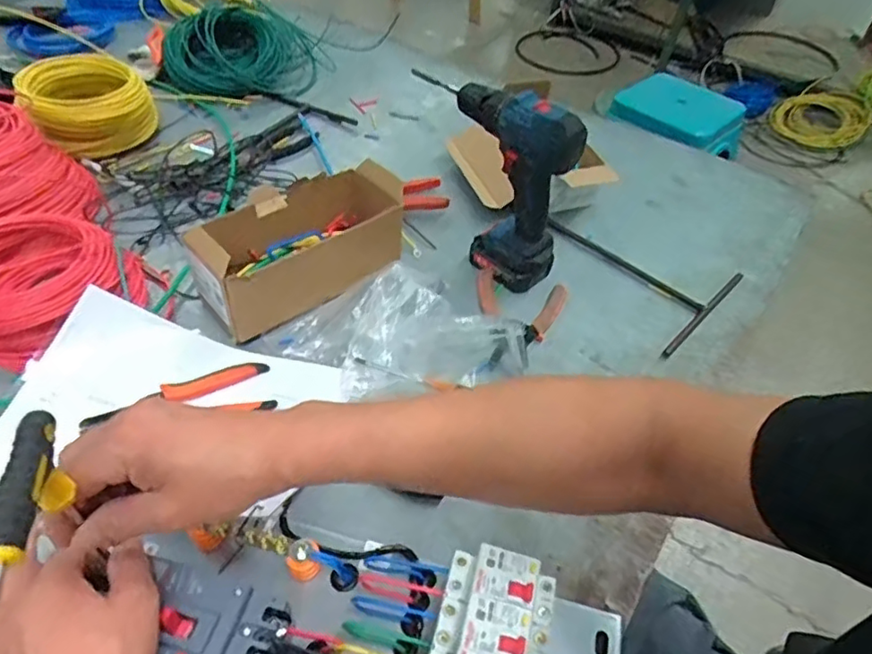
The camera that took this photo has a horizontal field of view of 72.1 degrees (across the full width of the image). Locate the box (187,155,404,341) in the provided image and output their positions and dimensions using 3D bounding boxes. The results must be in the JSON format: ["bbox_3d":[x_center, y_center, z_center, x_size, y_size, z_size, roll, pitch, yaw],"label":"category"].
[{"bbox_3d":[-0.153,-0.098,0.688,0.236,0.093,0.116,-30,57,-28],"label":"box"}]

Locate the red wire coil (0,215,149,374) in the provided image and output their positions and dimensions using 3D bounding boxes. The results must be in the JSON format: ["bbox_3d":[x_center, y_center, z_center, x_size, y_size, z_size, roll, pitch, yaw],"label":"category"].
[{"bbox_3d":[-0.412,-0.047,0.636,0.145,0.071,0.180,33,53,23],"label":"red wire coil"}]

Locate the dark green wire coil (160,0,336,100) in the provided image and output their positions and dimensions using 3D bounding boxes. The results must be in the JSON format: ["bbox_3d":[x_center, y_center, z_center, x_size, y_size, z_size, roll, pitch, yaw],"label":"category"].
[{"bbox_3d":[-0.322,-0.491,1.019,0.213,0.106,0.213,3,48,-3],"label":"dark green wire coil"}]

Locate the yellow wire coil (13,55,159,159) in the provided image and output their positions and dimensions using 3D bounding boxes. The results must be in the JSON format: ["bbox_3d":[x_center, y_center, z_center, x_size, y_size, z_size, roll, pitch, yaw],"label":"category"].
[{"bbox_3d":[-0.497,-0.319,0.866,0.163,0.082,0.148,-25,55,-25],"label":"yellow wire coil"}]

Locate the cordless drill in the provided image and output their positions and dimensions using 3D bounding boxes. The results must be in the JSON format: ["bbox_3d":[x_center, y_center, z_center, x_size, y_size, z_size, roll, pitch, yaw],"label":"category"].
[{"bbox_3d":[0.071,-0.169,0.692,0.172,0.207,0.062,38,55,26],"label":"cordless drill"}]

